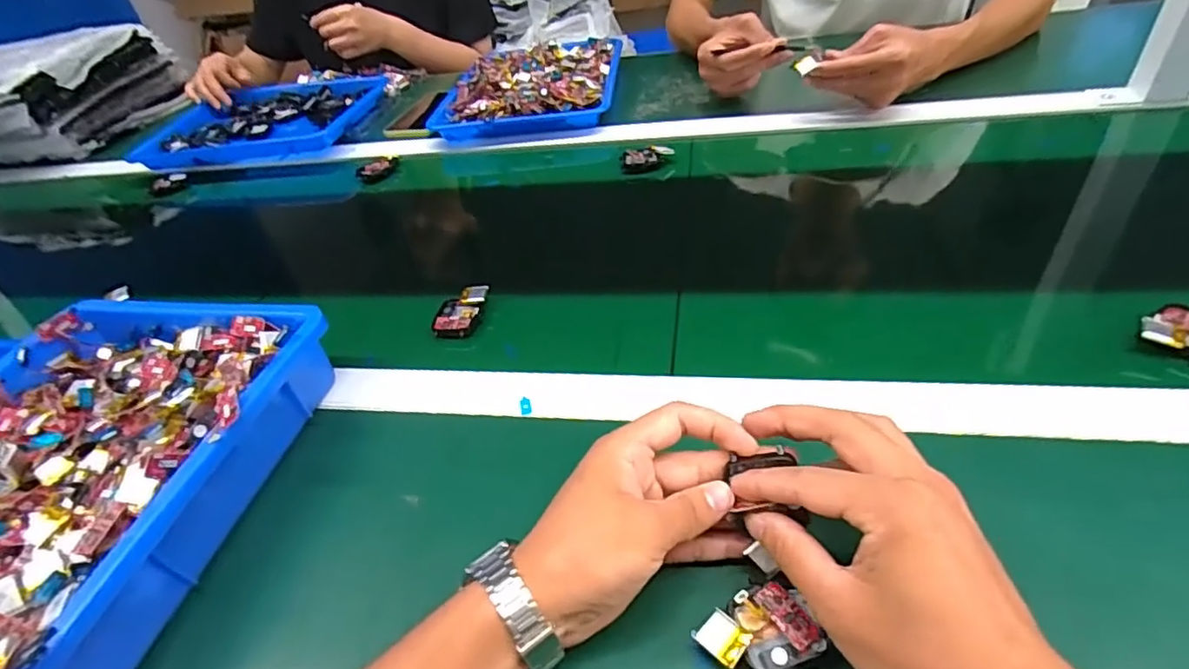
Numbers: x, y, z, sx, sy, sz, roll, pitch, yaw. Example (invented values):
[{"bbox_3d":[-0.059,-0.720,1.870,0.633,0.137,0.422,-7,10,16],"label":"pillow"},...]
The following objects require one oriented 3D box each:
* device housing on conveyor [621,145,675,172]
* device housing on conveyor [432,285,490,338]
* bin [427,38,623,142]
[{"bbox_3d":[0.061,-0.203,0.672,0.057,0.023,0.029,-4,43,8],"label":"device housing on conveyor"},{"bbox_3d":[-0.116,-0.021,0.501,0.041,0.015,0.055,0,43,12],"label":"device housing on conveyor"},{"bbox_3d":[-0.088,-0.362,0.835,0.240,0.046,0.283,-2,43,10],"label":"bin"}]

